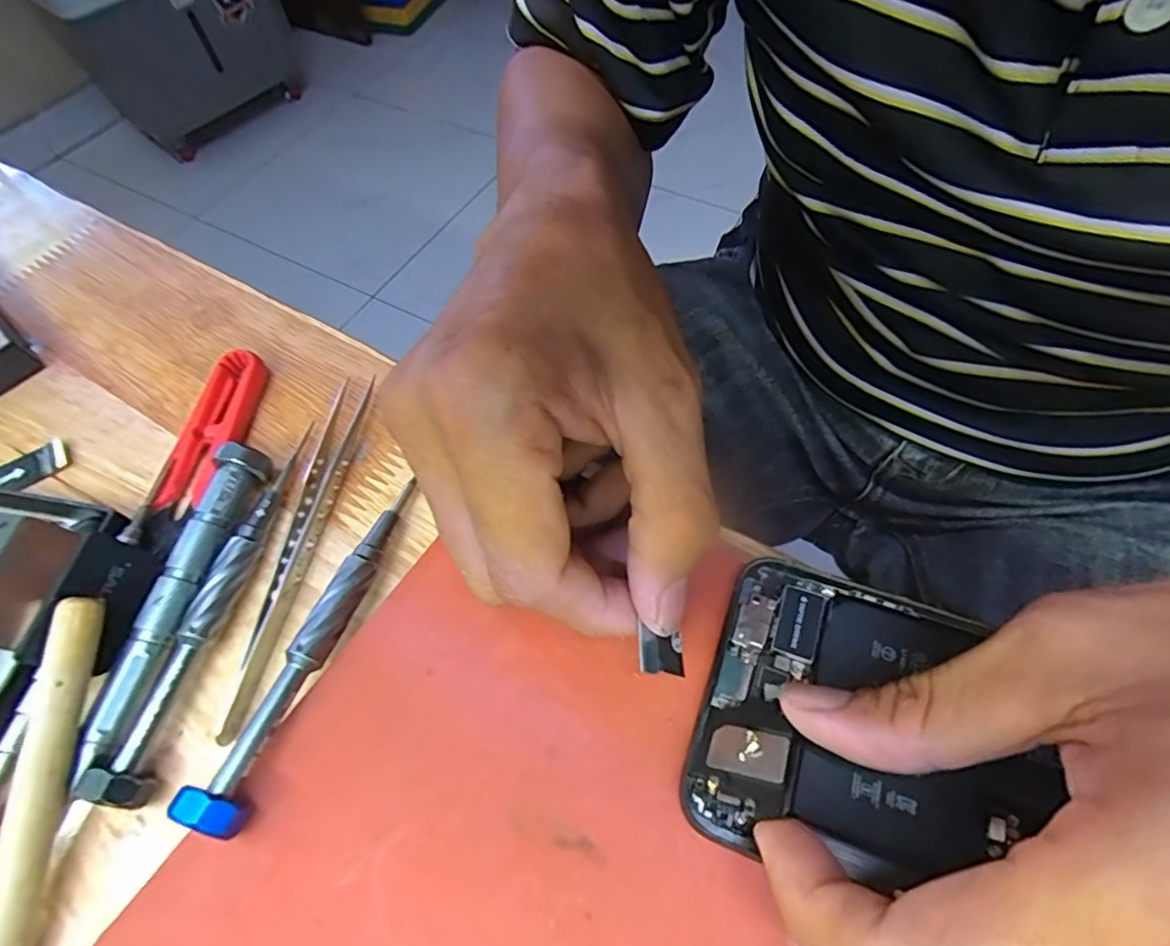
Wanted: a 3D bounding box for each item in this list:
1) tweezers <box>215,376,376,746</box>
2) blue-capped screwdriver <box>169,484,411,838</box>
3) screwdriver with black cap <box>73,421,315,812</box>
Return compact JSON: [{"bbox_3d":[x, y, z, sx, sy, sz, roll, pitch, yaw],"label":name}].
[{"bbox_3d":[-0.096,0.020,0.202,0.012,0.006,0.129,3,60,6],"label":"tweezers"},{"bbox_3d":[-0.077,0.047,0.175,0.014,0.021,0.106,15,62,12],"label":"blue-capped screwdriver"},{"bbox_3d":[-0.118,0.035,0.188,0.015,0.014,0.124,5,60,7],"label":"screwdriver with black cap"}]

